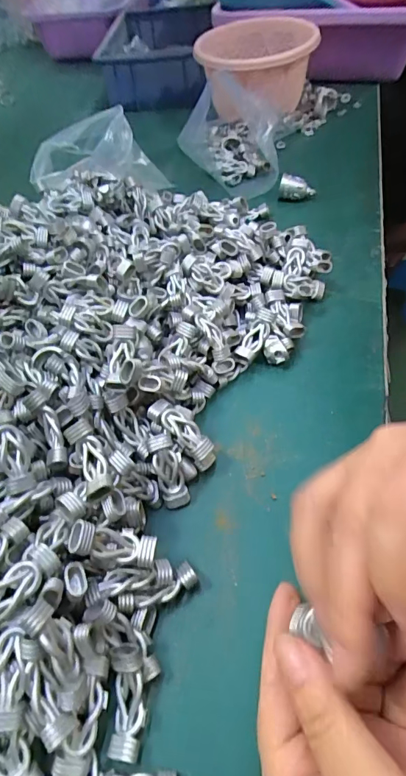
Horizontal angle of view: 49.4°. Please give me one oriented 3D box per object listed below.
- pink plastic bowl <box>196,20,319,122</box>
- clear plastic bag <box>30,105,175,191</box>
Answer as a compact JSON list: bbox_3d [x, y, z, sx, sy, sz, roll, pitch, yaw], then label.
[{"bbox_3d":[0.066,-0.393,0.546,0.142,0.067,0.142,-3,52,4],"label":"pink plastic bowl"},{"bbox_3d":[-0.116,-0.246,0.474,0.140,0.078,0.057,-8,52,0],"label":"clear plastic bag"}]

